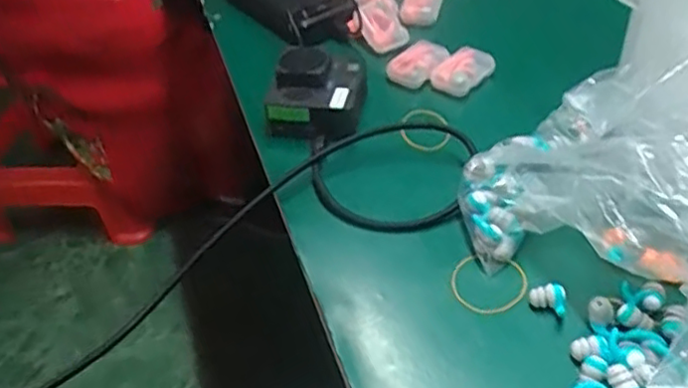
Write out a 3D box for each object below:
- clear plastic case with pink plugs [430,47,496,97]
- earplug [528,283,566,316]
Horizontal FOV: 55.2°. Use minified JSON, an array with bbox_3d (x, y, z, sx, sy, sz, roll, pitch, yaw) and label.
[{"bbox_3d":[0.102,-0.104,0.563,0.049,0.025,0.031,-31,48,-25],"label":"clear plastic case with pink plugs"},{"bbox_3d":[0.120,0.062,0.389,0.021,0.017,0.013,14,46,21],"label":"earplug"}]

